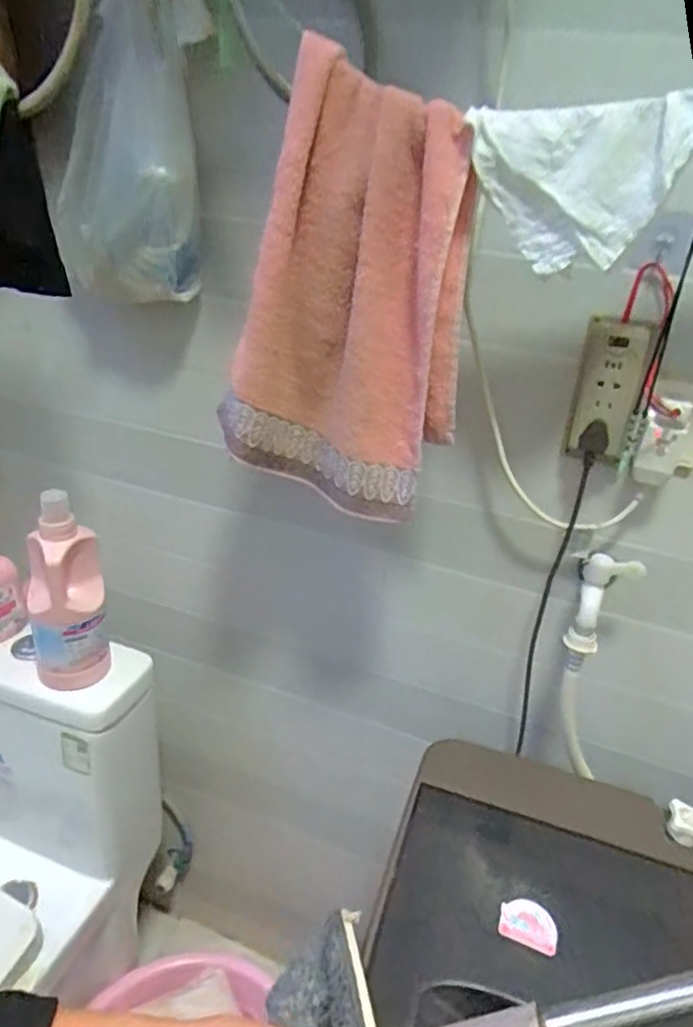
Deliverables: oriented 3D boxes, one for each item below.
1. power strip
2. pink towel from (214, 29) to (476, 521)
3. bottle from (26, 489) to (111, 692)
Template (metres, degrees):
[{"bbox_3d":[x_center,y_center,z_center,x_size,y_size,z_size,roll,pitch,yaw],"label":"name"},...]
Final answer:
[{"bbox_3d":[0.286,-0.134,0.701,0.066,0.144,0.038,13,26,11],"label":"power strip"},{"bbox_3d":[0.006,-0.191,0.619,0.224,0.373,0.055,8,25,0],"label":"pink towel"},{"bbox_3d":[-0.378,0.107,0.865,0.104,0.271,0.078,-4,27,-23],"label":"bottle"}]

